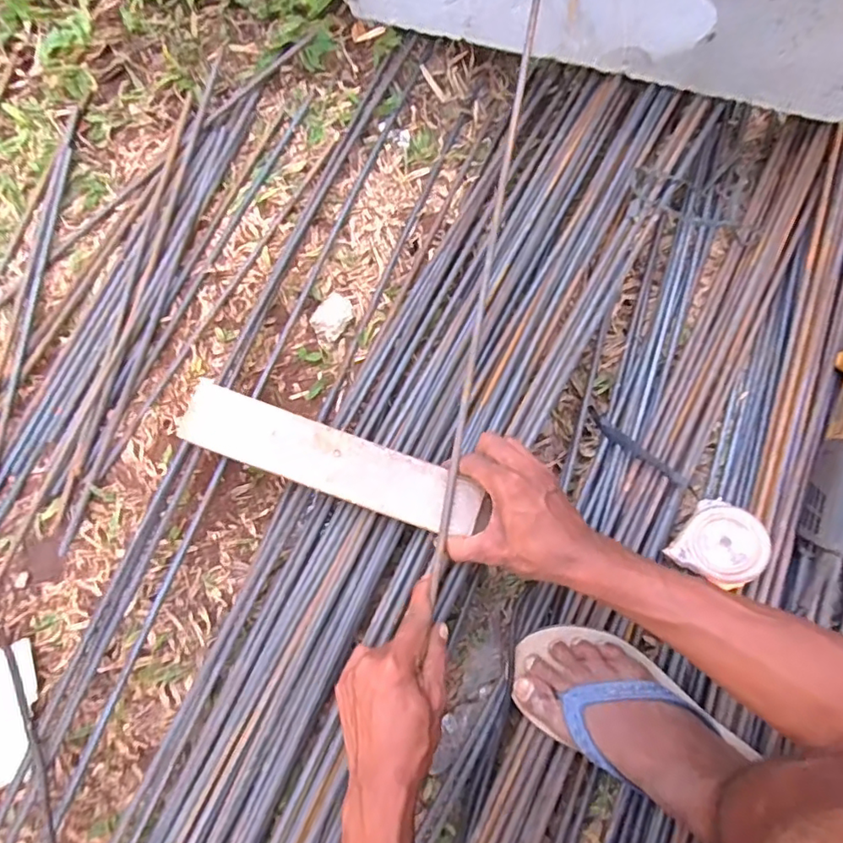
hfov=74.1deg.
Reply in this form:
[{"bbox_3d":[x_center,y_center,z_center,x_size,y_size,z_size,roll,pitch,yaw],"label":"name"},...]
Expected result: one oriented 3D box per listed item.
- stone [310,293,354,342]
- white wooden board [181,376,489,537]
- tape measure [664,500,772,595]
[{"bbox_3d":[-0.097,-0.114,0.613,0.048,0.030,0.034,-43,85,-12],"label":"stone"},{"bbox_3d":[-0.081,0.035,0.497,0.273,0.011,0.058,20,76,3],"label":"white wooden board"},{"bbox_3d":[0.293,0.120,0.544,0.073,0.039,0.073,31,90,28],"label":"tape measure"}]

